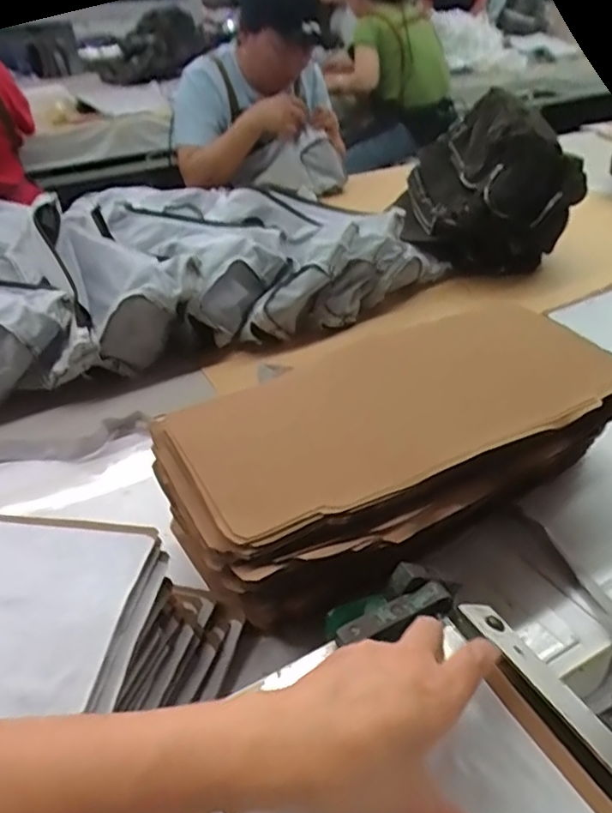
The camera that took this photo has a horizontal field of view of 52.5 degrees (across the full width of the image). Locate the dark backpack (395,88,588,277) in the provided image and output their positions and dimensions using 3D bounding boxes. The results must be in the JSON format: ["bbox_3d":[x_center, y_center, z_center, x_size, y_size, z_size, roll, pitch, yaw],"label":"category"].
[{"bbox_3d":[0.342,-0.414,1.146,0.288,0.252,0.262,9,37,14],"label":"dark backpack"}]

